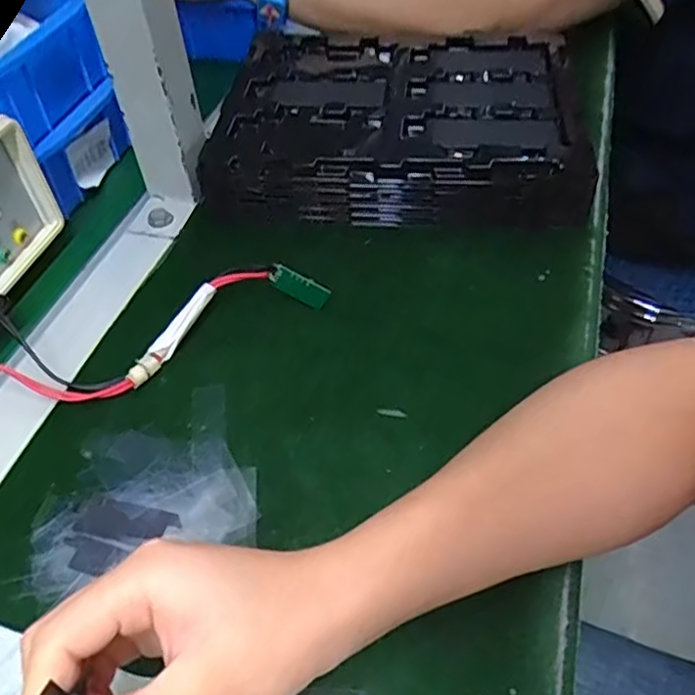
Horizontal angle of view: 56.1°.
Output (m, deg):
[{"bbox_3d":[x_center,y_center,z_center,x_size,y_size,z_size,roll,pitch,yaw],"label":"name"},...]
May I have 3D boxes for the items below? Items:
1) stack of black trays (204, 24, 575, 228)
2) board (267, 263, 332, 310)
[{"bbox_3d":[0.038,-0.180,0.526,0.268,0.051,0.222,4,50,6],"label":"stack of black trays"},{"bbox_3d":[-0.031,-0.039,0.413,0.039,0.018,0.006,27,52,-6],"label":"board"}]

